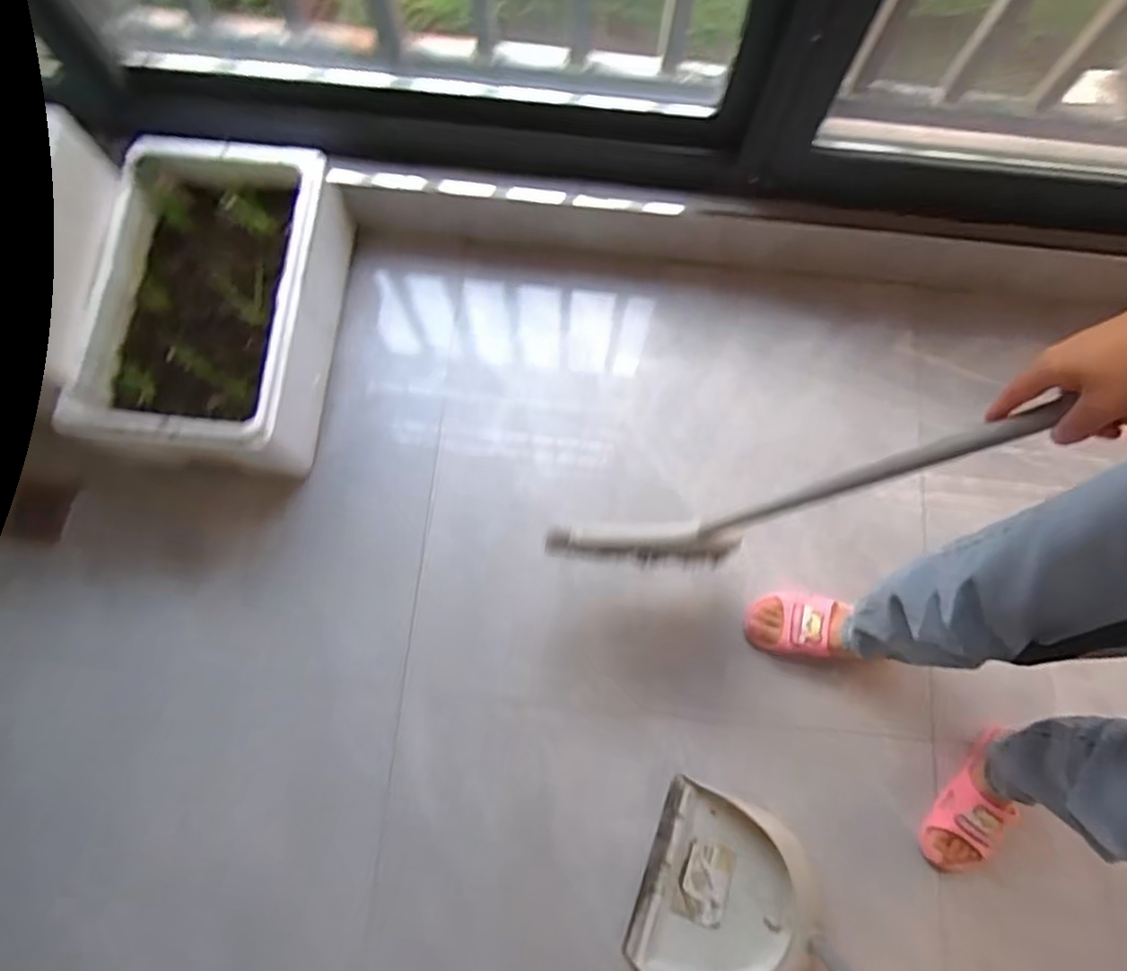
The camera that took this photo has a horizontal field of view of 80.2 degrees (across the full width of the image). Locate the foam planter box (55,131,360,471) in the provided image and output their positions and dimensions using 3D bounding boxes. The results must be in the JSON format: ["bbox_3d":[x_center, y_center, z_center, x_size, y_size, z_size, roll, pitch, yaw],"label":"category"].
[{"bbox_3d":[-0.509,-0.257,1.011,0.297,0.199,0.440,3,69,-2],"label":"foam planter box"}]

